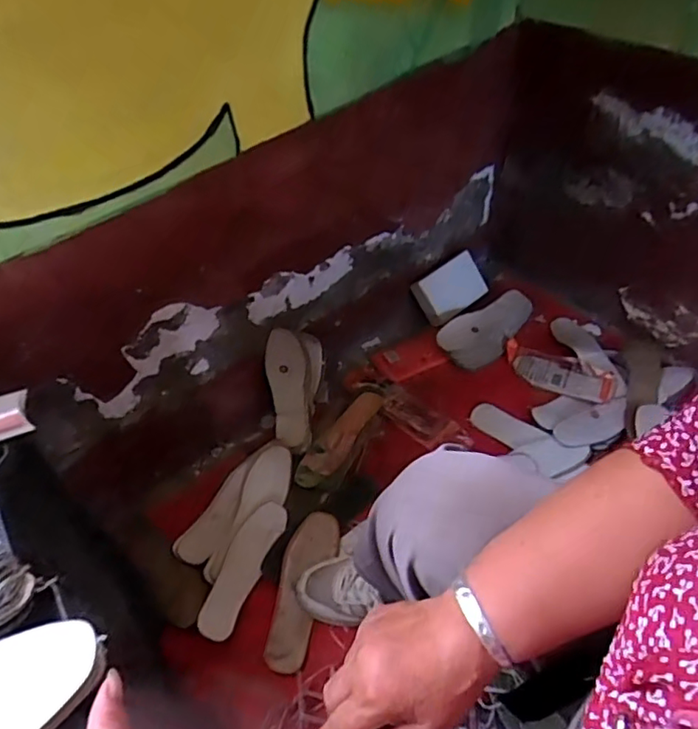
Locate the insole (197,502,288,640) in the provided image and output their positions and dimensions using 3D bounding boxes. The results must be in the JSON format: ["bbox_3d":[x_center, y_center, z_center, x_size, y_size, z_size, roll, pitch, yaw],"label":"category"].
[{"bbox_3d":[-0.158,0.302,0.868,0.058,0.011,0.208,30,56,-4],"label":"insole"}]

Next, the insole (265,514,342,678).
[{"bbox_3d":[-0.071,0.328,0.862,0.071,0.016,0.229,10,50,13],"label":"insole"}]

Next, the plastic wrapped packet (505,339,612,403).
[{"bbox_3d":[0.391,0.009,1.090,0.204,0.019,0.080,28,56,26],"label":"plastic wrapped packet"}]

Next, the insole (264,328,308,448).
[{"bbox_3d":[-0.108,0.037,1.022,0.066,0.214,0.042,-3,19,2],"label":"insole"}]

